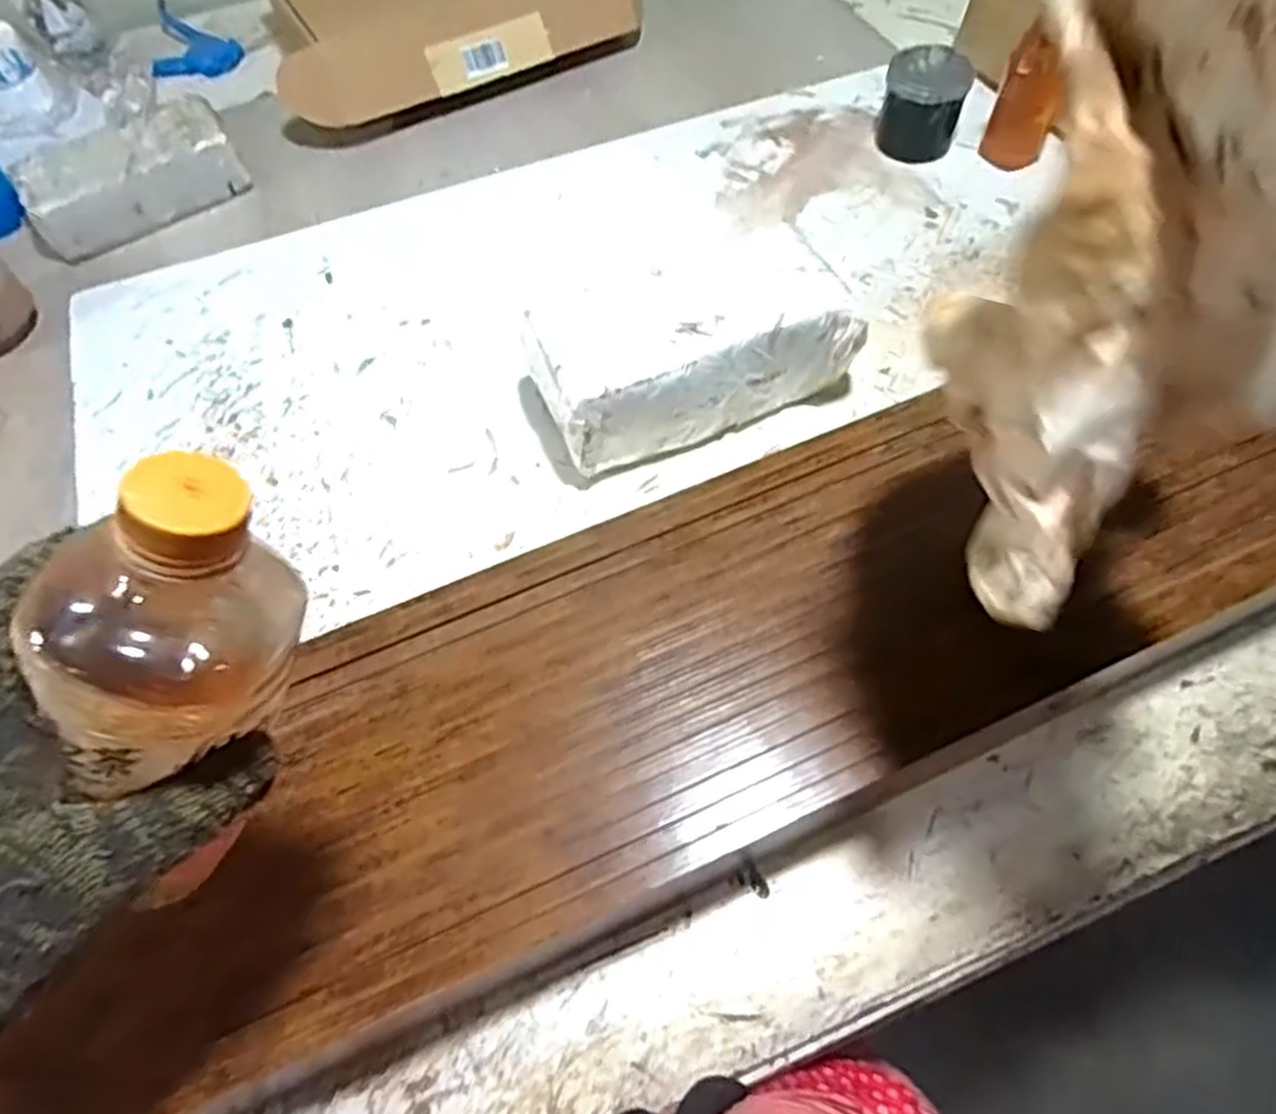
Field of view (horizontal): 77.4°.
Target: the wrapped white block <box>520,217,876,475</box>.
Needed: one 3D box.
[{"bbox_3d":[0.038,-0.157,0.621,0.231,0.107,0.113,-19,59,-8],"label":"wrapped white block"}]

